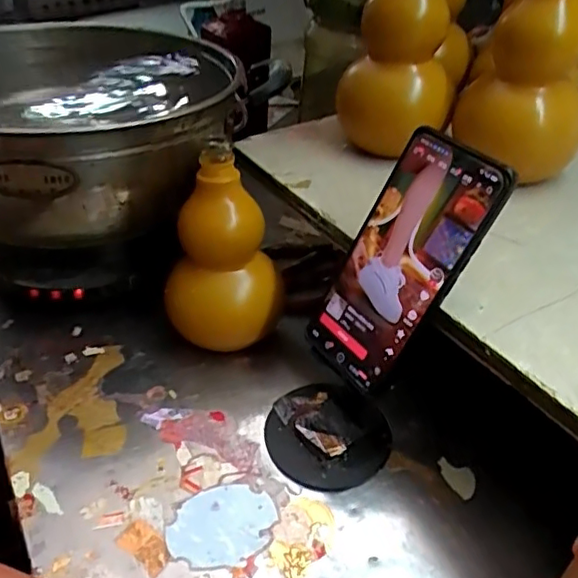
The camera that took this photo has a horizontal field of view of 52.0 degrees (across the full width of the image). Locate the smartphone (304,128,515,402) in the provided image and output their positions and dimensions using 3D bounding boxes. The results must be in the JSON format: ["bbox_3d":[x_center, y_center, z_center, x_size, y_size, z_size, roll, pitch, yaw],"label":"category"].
[{"bbox_3d":[0.069,-0.015,0.375,0.007,0.164,0.069,7,29,-47],"label":"smartphone"}]

